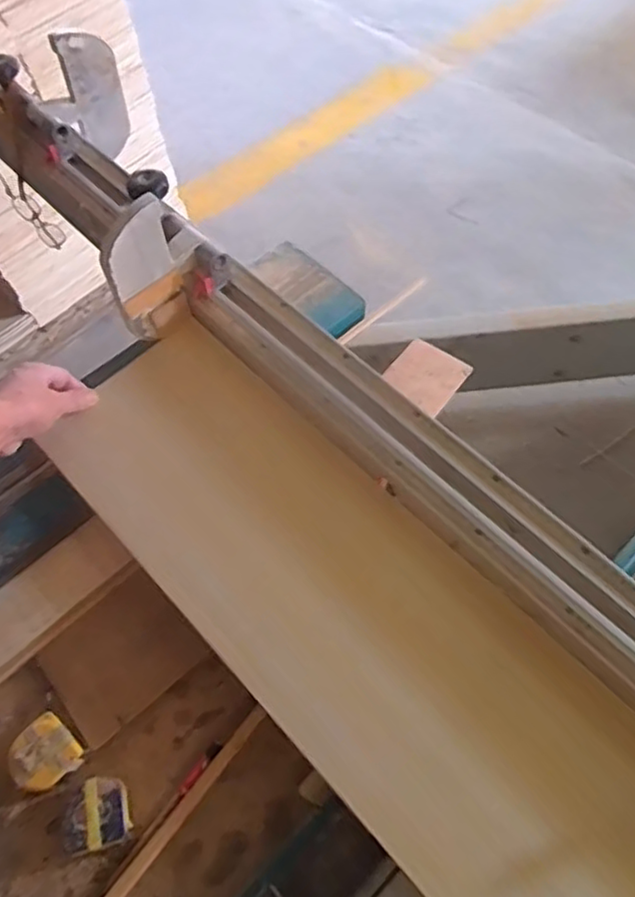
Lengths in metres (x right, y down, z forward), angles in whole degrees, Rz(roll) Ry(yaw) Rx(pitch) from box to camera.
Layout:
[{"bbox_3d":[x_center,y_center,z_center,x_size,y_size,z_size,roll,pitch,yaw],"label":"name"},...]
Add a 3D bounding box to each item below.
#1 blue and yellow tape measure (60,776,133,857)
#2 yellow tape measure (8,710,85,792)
[{"bbox_3d":[-0.190,0.311,0.549,0.057,0.022,0.051,-17,62,-8],"label":"blue and yellow tape measure"},{"bbox_3d":[-0.240,0.267,0.569,0.053,0.022,0.052,-39,67,-18],"label":"yellow tape measure"}]

